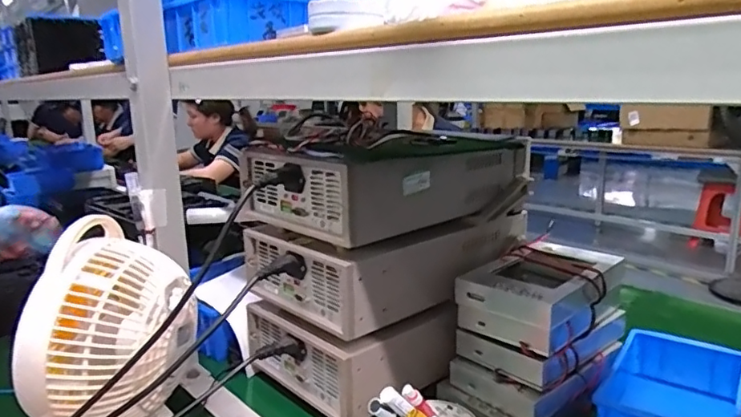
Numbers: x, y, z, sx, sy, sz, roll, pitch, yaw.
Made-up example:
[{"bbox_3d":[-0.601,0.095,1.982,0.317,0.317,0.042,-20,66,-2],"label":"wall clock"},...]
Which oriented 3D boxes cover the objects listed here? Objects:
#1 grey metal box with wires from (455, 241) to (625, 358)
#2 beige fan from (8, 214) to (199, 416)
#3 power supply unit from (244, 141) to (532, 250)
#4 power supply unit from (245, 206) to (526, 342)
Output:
[{"bbox_3d":[0.213,0.101,0.664,0.194,0.069,0.129,-15,18,-43],"label":"grey metal box with wires"},{"bbox_3d":[-0.281,0.145,0.602,0.129,0.226,0.201,0,13,12],"label":"beige fan"},{"bbox_3d":[0.027,-0.043,0.720,0.335,0.089,0.224,-14,17,-41],"label":"power supply unit"},{"bbox_3d":[0.033,0.056,0.744,0.344,0.091,0.208,-12,16,-36],"label":"power supply unit"}]

